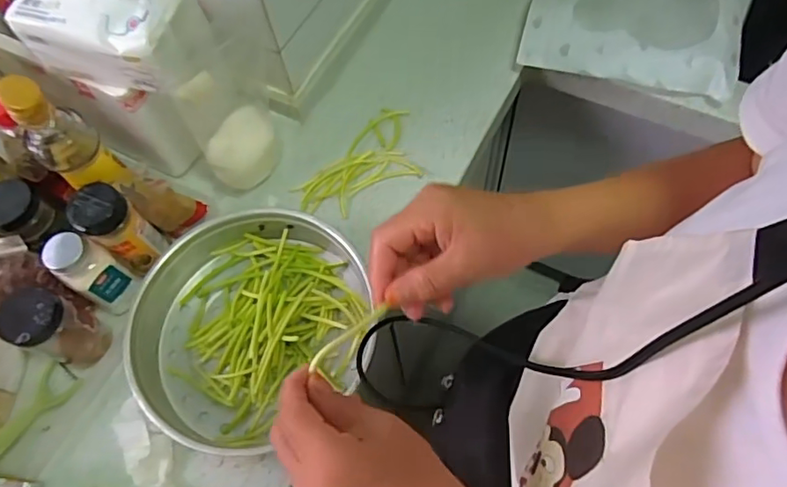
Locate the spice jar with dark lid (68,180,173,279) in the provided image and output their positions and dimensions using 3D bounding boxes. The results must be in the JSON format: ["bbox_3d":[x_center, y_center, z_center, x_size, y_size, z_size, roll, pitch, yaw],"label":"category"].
[{"bbox_3d":[-0.299,-0.015,0.603,0.051,0.115,0.056,-2,64,3],"label":"spice jar with dark lid"}]

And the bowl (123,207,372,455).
[{"bbox_3d":[-0.149,0.088,0.592,0.255,0.054,0.247,-2,64,3],"label":"bowl"}]

